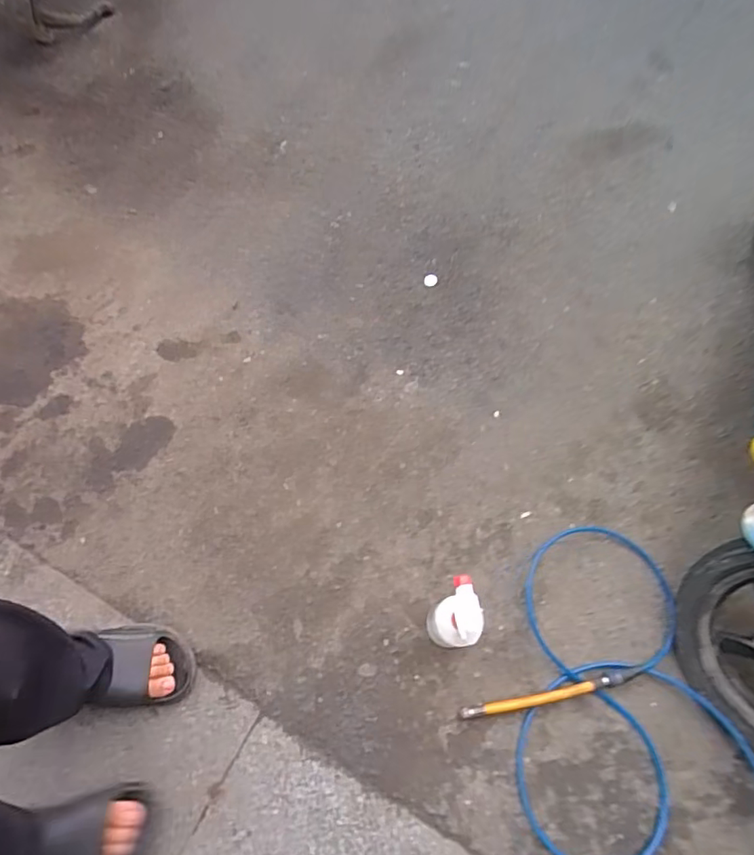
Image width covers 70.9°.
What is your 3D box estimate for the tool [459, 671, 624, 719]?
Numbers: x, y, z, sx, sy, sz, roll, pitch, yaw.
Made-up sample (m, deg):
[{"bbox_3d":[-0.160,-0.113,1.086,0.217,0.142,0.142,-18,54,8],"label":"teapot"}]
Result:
[{"bbox_3d":[0.270,0.440,0.864,0.269,0.024,0.022,-11,66,-6],"label":"tool"}]

